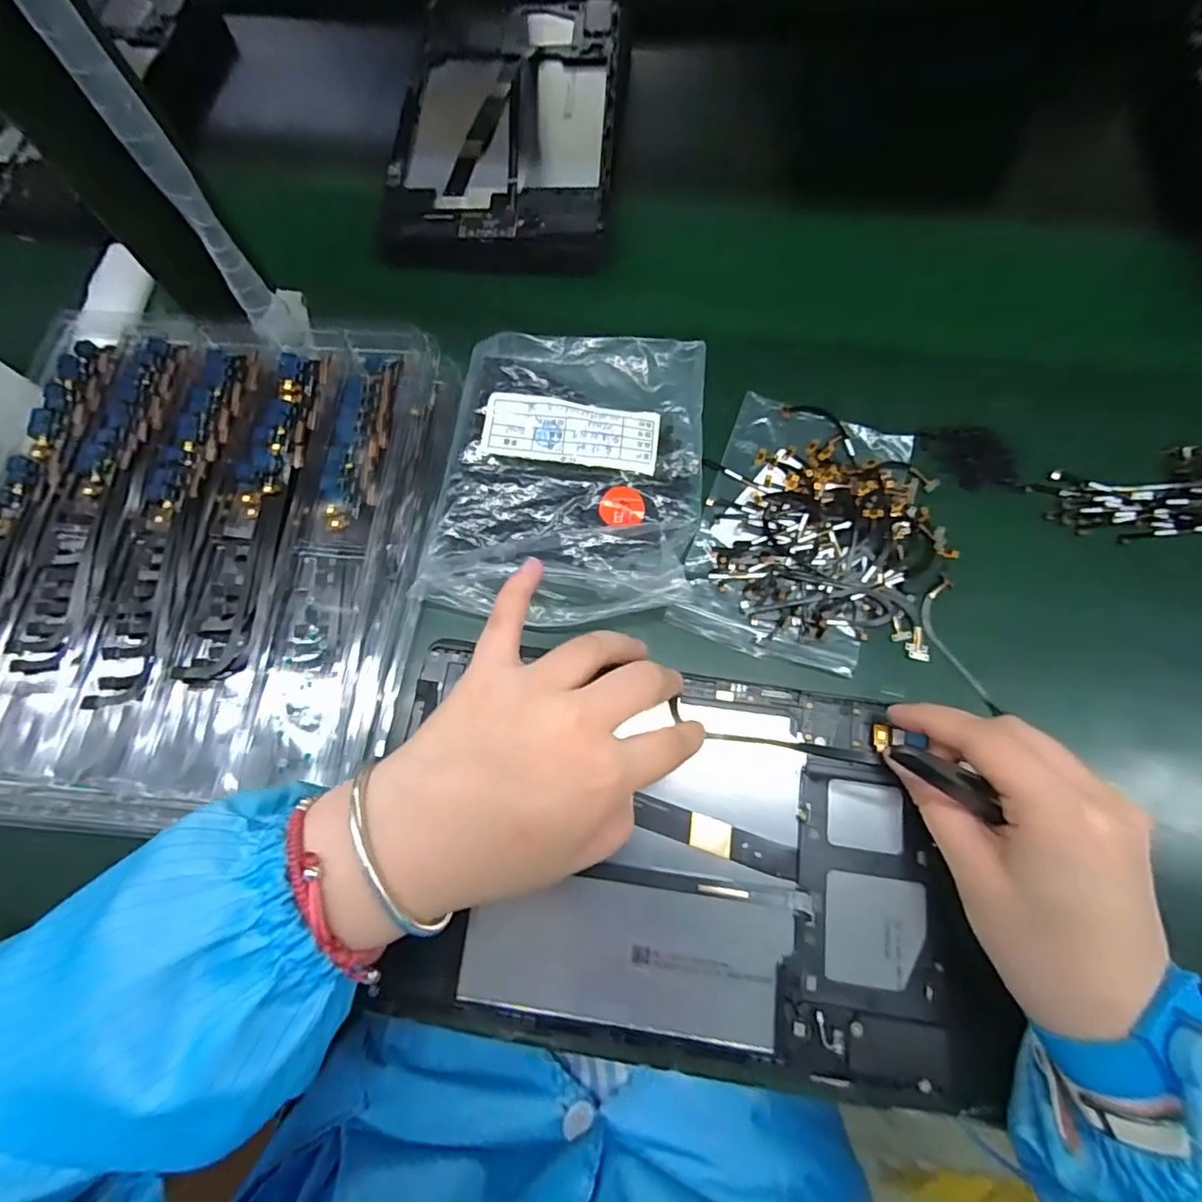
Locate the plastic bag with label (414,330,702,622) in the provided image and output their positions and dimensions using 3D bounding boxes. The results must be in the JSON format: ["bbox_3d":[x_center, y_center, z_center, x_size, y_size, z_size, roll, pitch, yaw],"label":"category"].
[{"bbox_3d":[-0.016,-0.075,0.329,0.140,0.027,0.174,7,71,2],"label":"plastic bag with label"}]

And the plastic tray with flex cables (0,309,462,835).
[{"bbox_3d":[-0.210,-0.031,0.296,0.231,0.019,0.267,5,71,1],"label":"plastic tray with flex cables"}]

